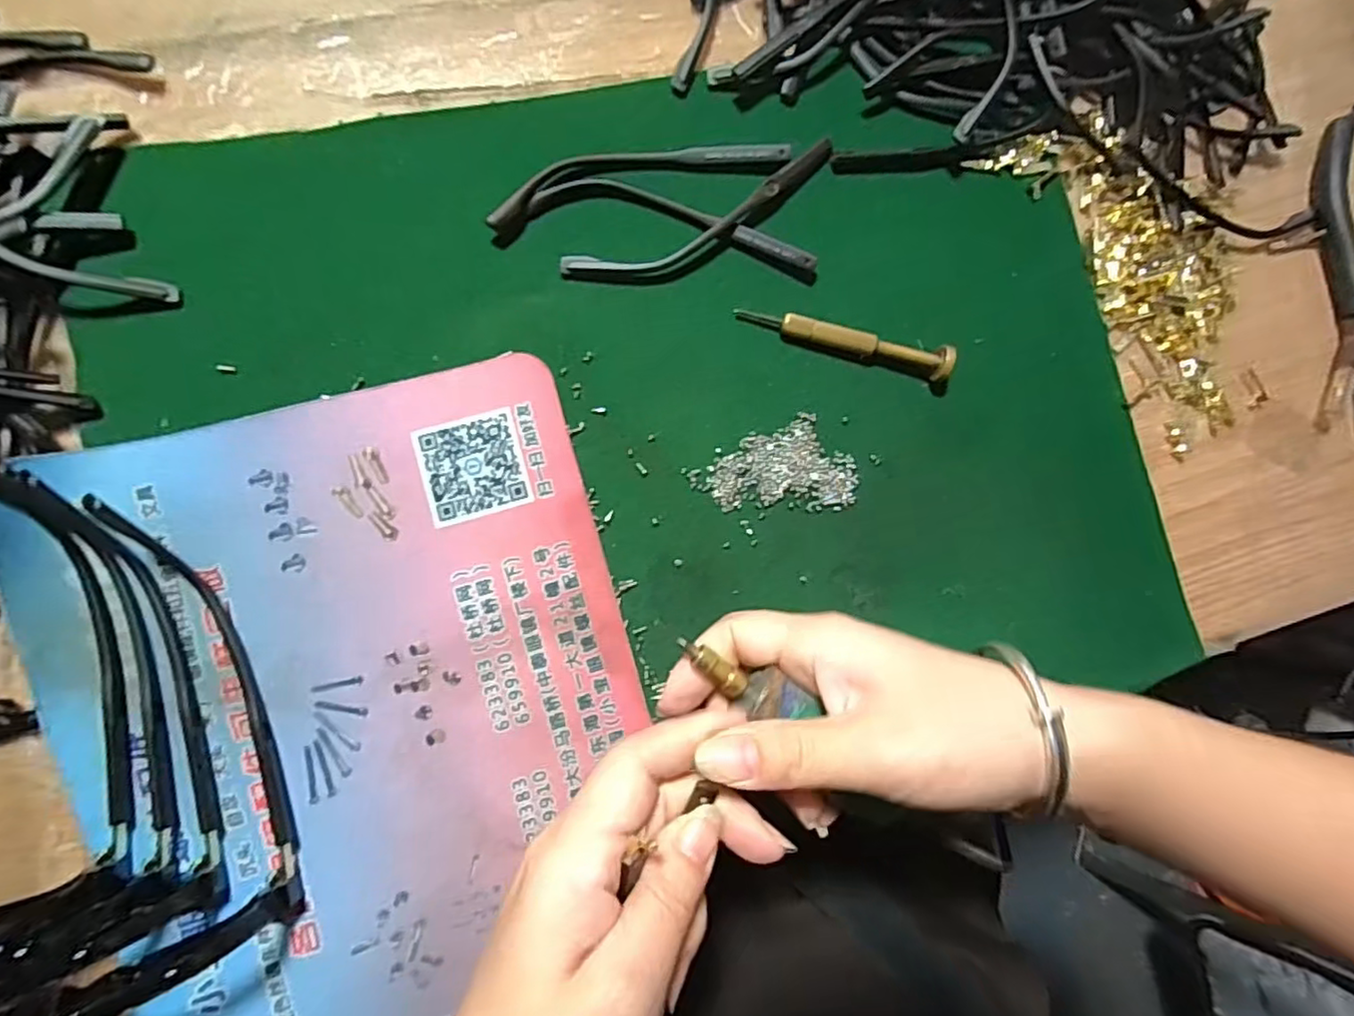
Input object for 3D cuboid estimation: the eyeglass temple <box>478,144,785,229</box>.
[{"bbox_3d":[-0.015,-0.140,0.267,0.129,0.009,0.019,-17,88,-9],"label":"eyeglass temple"}]

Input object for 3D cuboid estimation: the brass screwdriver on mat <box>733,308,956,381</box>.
[{"bbox_3d":[0.071,-0.070,0.271,0.091,0.015,0.013,12,84,-7],"label":"brass screwdriver on mat"}]

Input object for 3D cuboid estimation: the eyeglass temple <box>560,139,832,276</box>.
[{"bbox_3d":[0.014,-0.122,0.270,0.128,0.007,0.020,-28,90,-10],"label":"eyeglass temple"}]

